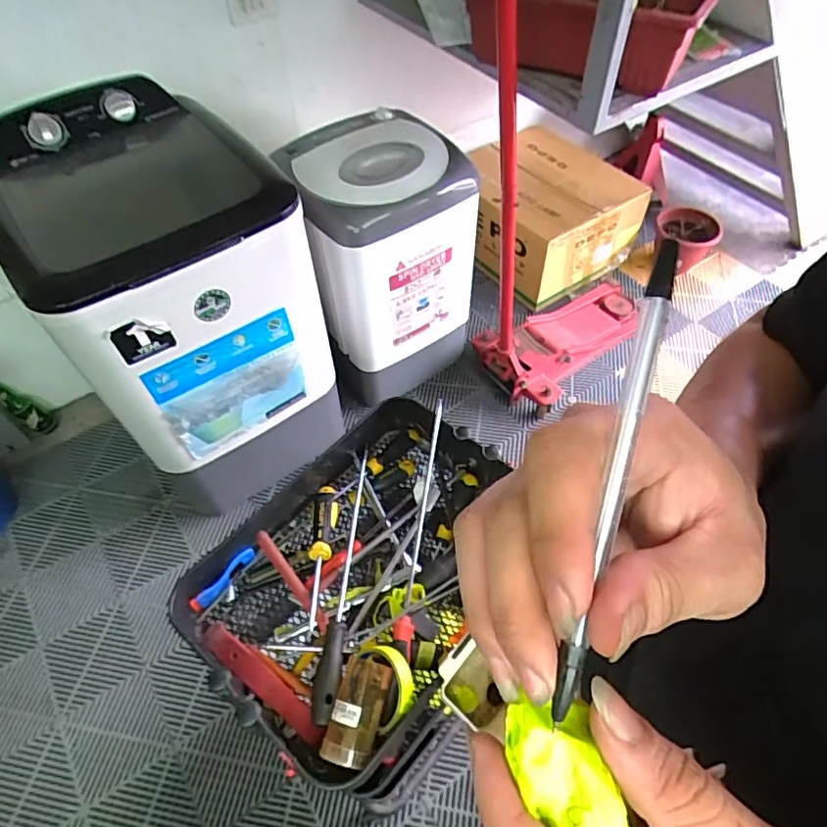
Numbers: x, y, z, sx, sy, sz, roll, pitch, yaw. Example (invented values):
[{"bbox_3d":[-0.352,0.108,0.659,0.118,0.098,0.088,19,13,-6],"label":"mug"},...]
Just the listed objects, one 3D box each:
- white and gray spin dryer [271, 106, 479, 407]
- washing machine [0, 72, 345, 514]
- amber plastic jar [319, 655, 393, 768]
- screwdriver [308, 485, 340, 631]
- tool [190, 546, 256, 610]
[{"bbox_3d":[-0.079,-0.416,1.591,0.447,0.670,0.379,-21,55,-14],"label":"white and gray spin dryer"},{"bbox_3d":[-0.526,-0.214,1.322,0.480,0.850,0.503,-33,59,-21],"label":"washing machine"},{"bbox_3d":[-0.059,0.312,0.583,0.050,0.045,0.104,11,54,9],"label":"amber plastic jar"},{"bbox_3d":[-0.120,0.177,0.724,0.031,0.027,0.193,1,53,1],"label":"screwdriver"},{"bbox_3d":[-0.245,0.214,0.717,0.019,0.023,0.098,29,59,21],"label":"tool"}]

